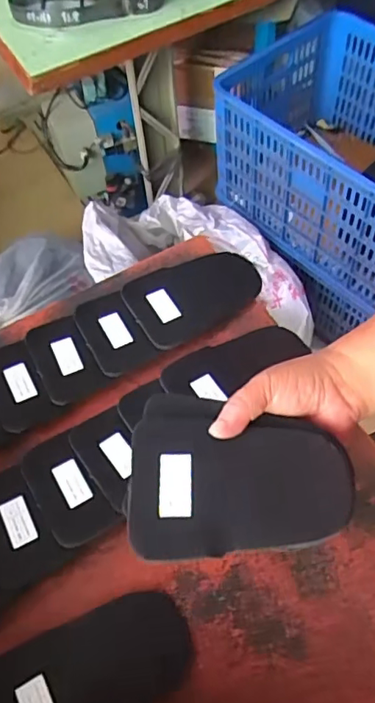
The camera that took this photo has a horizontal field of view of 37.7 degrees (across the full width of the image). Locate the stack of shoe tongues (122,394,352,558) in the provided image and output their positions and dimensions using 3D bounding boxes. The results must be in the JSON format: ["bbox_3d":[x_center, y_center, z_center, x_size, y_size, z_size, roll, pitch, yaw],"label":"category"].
[{"bbox_3d":[0.034,0.080,0.369,0.143,0.009,0.107,-3,59,2],"label":"stack of shoe tongues"}]

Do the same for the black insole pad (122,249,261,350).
[{"bbox_3d":[0.007,-0.068,0.585,0.141,0.009,0.095,-31,62,-14],"label":"black insole pad"}]

